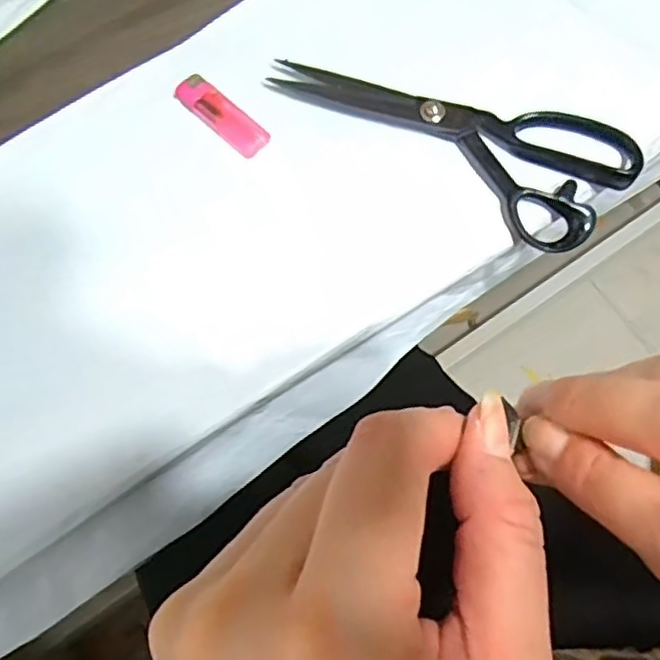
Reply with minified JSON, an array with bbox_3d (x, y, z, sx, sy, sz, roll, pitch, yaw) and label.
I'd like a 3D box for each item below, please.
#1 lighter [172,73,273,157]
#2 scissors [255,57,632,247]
[{"bbox_3d":[-0.075,-0.149,0.455,0.075,0.007,0.024,41,77,14],"label":"lighter"},{"bbox_3d":[0.077,-0.138,0.440,0.241,0.014,0.089,30,75,11],"label":"scissors"}]

